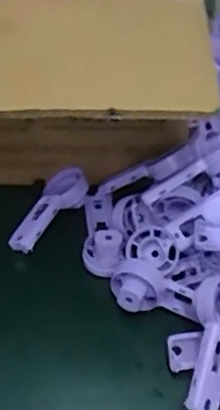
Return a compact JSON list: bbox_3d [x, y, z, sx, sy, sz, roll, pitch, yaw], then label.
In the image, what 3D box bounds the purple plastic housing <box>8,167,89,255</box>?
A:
[{"bbox_3d":[-0.051,0.004,0.535,0.036,0.026,0.092,17,43,18],"label":"purple plastic housing"}]

